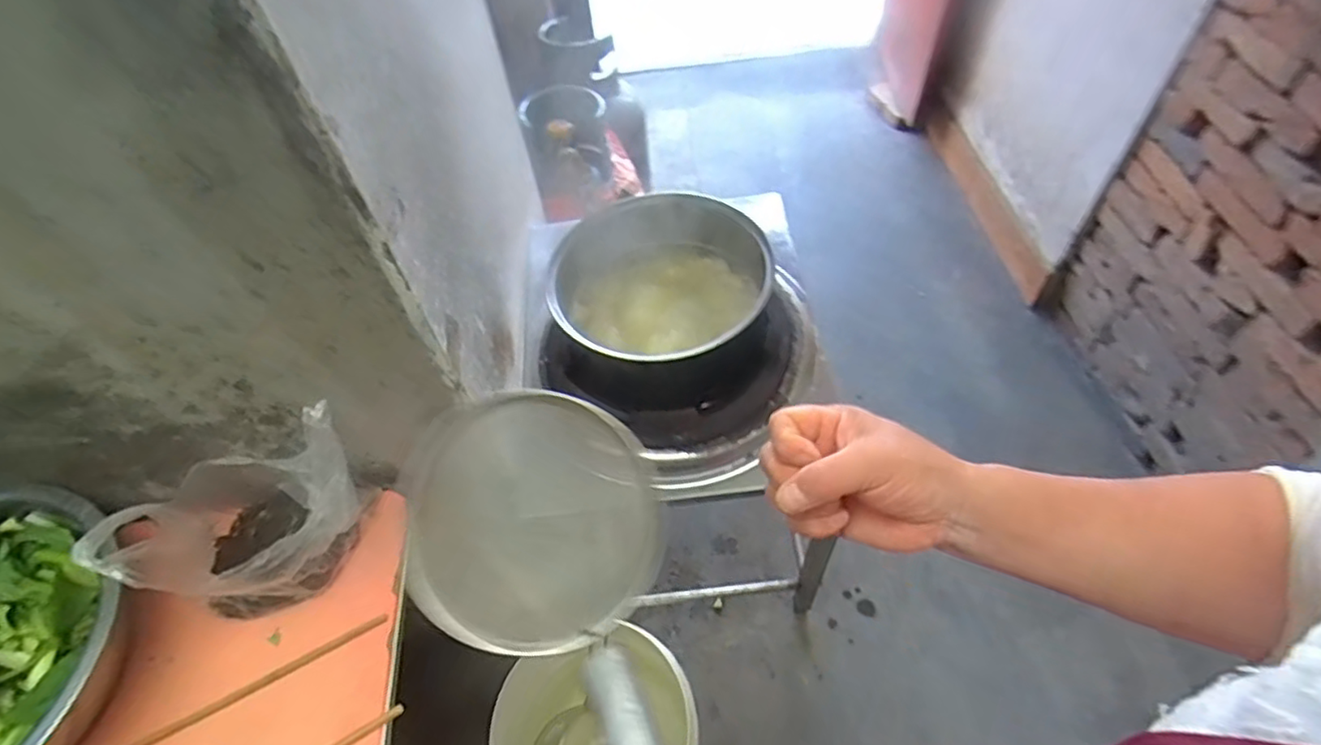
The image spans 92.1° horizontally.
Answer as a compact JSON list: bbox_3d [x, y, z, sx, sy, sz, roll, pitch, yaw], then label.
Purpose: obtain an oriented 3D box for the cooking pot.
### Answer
[{"bbox_3d":[0.013,-0.076,0.823,0.295,0.184,0.290,-1,50,1],"label":"cooking pot"}]

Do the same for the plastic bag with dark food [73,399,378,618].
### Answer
[{"bbox_3d":[-0.397,0.152,0.639,0.183,0.196,0.160,-18,51,-13],"label":"plastic bag with dark food"}]

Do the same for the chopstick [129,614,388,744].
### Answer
[{"bbox_3d":[-0.419,0.319,0.632,0.292,0.006,0.012,-24,53,-17],"label":"chopstick"}]

